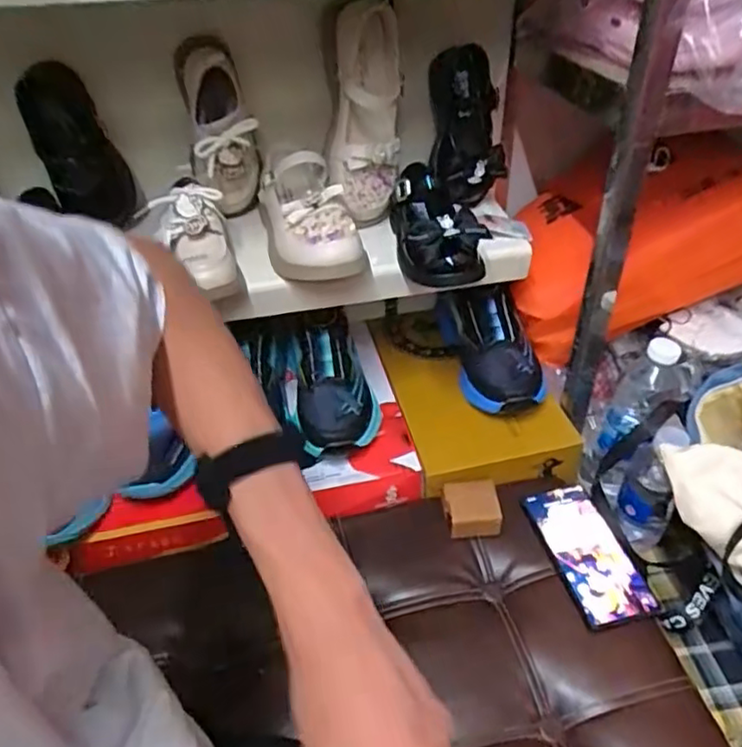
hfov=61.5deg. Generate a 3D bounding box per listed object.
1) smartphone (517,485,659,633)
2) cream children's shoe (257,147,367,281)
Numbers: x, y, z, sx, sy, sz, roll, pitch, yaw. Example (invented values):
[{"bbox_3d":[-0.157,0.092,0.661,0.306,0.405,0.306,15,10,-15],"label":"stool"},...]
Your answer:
[{"bbox_3d":[0.226,0.185,0.653,0.077,0.012,0.157,-13,43,-9],"label":"smartphone"},{"bbox_3d":[-0.070,-0.178,0.668,0.092,0.081,0.176,-8,41,-7],"label":"cream children's shoe"}]

